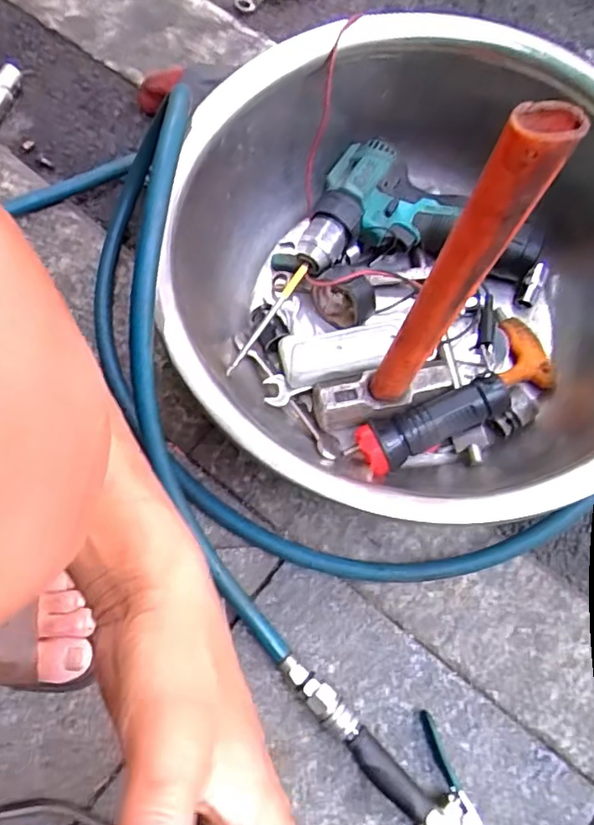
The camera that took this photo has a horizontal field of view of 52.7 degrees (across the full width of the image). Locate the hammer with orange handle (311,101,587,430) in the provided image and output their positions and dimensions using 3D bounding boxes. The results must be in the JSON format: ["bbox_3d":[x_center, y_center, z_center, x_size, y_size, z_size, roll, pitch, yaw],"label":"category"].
[{"bbox_3d":[0.077,-0.066,0.386,0.110,0.303,0.033,-11,70,-6],"label":"hammer with orange handle"}]

